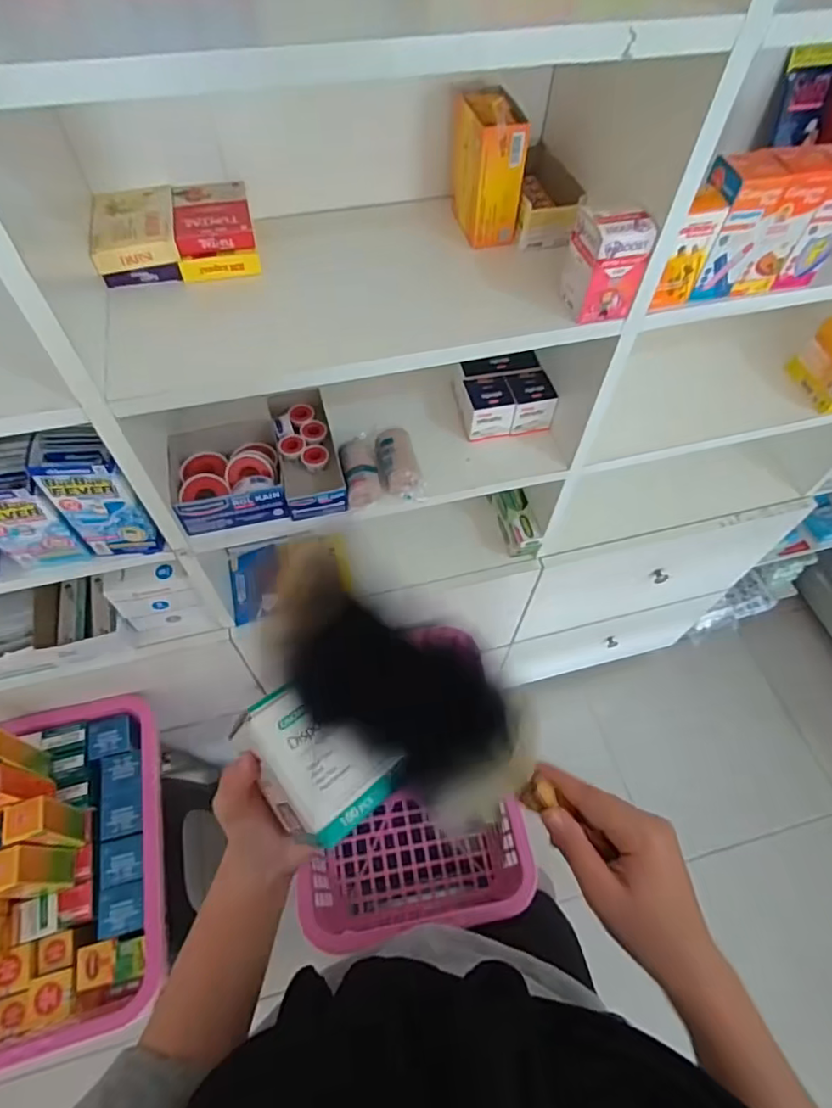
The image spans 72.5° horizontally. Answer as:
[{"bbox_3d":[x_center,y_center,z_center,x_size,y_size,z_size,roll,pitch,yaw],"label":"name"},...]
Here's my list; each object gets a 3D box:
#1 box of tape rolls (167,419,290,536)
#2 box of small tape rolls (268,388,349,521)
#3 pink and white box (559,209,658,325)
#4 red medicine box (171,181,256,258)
[{"bbox_3d":[-0.223,-0.096,0.670,0.123,0.049,0.128,-11,59,-9],"label":"box of tape rolls"},{"bbox_3d":[-0.134,-0.123,0.703,0.069,0.057,0.171,-12,59,-10],"label":"box of small tape rolls"},{"bbox_3d":[0.170,-0.262,0.513,0.052,0.085,0.047,-13,59,-10],"label":"pink and white box"},{"bbox_3d":[-0.199,-0.330,0.556,0.071,0.021,0.088,-11,59,-9],"label":"red medicine box"}]

